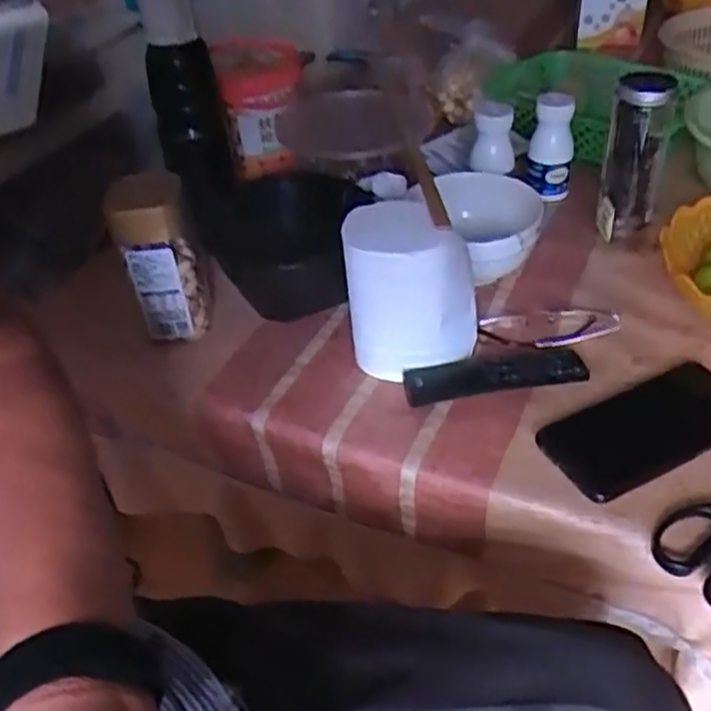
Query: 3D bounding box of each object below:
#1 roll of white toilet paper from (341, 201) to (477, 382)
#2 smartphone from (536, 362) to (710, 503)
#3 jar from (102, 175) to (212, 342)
[{"bbox_3d":[0.048,-0.054,0.621,0.100,0.128,0.092,0,41,10],"label":"roll of white toilet paper"},{"bbox_3d":[0.223,0.054,0.569,0.161,0.011,0.076,-22,42,-16],"label":"smartphone"},{"bbox_3d":[-0.170,-0.083,0.669,0.063,0.151,0.059,-7,41,-2],"label":"jar"}]

